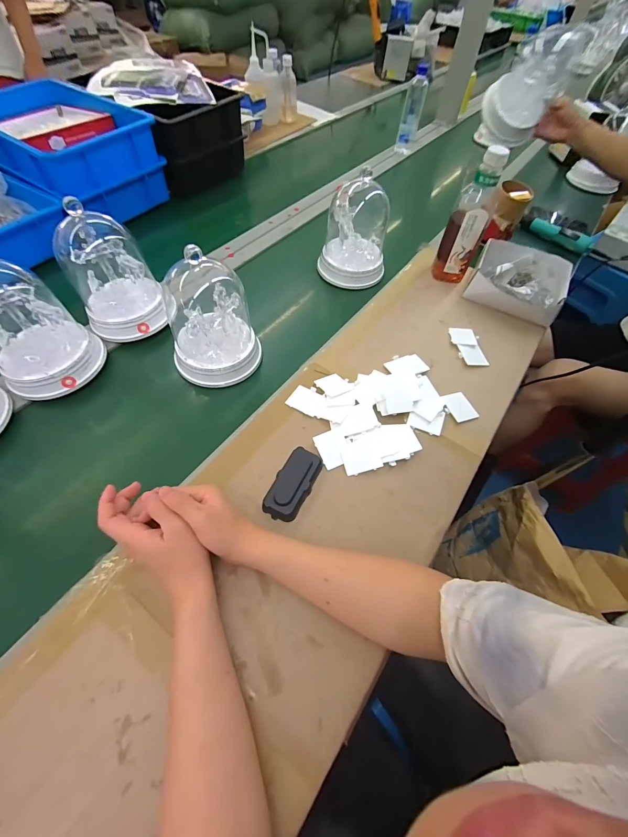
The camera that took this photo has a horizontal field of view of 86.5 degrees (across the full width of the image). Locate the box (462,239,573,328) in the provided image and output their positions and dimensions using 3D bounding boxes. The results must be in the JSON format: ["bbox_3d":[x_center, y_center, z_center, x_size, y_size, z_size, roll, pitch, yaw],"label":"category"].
[{"bbox_3d":[0.452,-0.304,0.740,0.185,0.063,0.178,27,60,12],"label":"box"}]

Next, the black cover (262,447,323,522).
[{"bbox_3d":[-0.029,0.091,0.475,0.050,0.019,0.105,21,58,9],"label":"black cover"}]

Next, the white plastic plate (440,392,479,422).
[{"bbox_3d":[0.250,-0.020,0.576,0.046,0.006,0.057,-19,63,-17],"label":"white plastic plate"}]

